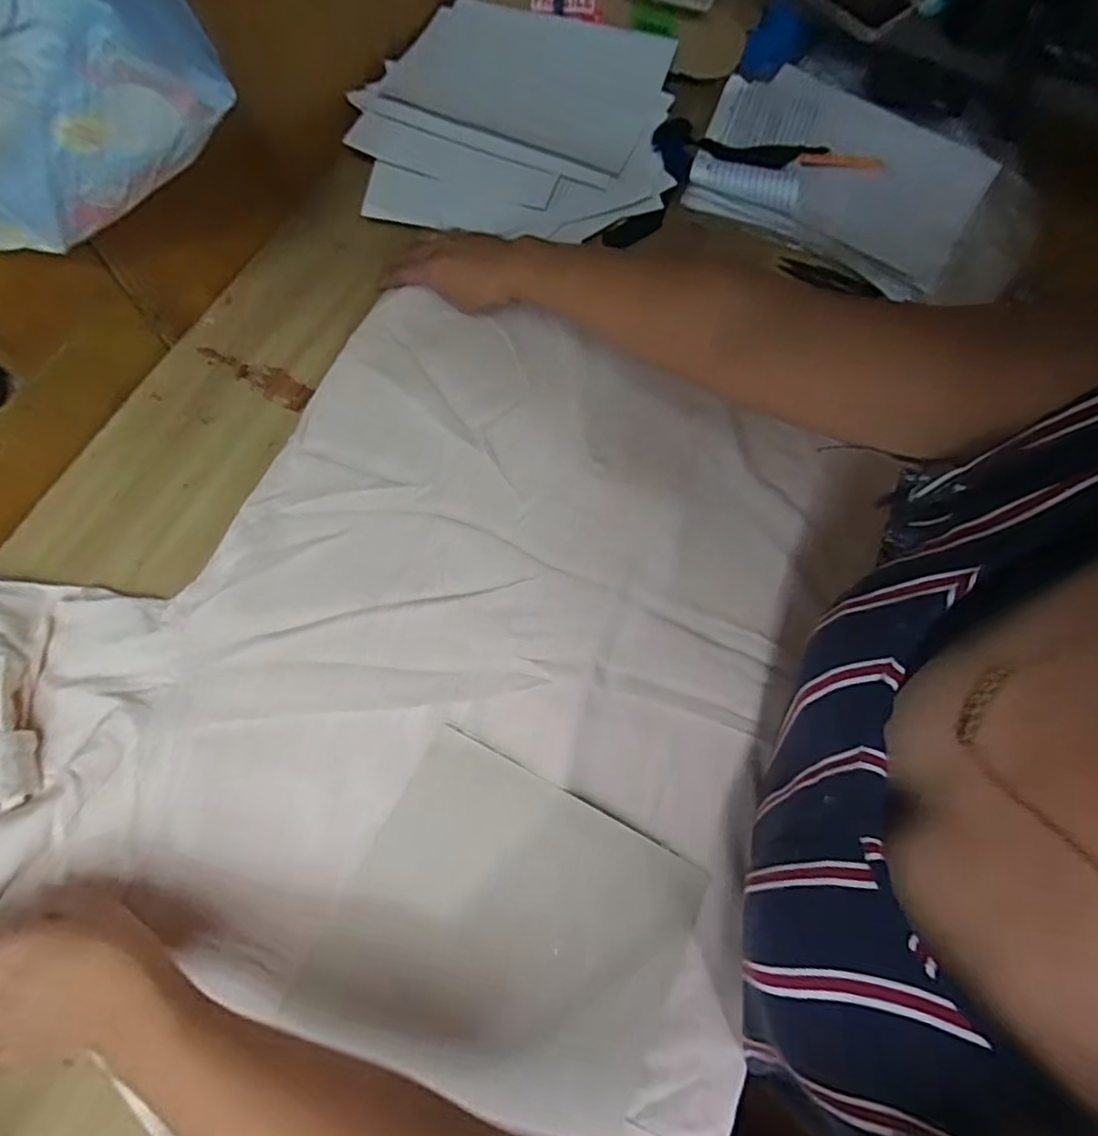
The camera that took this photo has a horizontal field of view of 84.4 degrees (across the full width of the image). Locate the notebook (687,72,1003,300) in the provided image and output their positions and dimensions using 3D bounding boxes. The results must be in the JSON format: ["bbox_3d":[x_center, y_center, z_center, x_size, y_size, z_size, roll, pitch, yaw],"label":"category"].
[{"bbox_3d":[0.292,-0.408,0.614,0.273,0.032,0.236,29,71,8],"label":"notebook"}]

